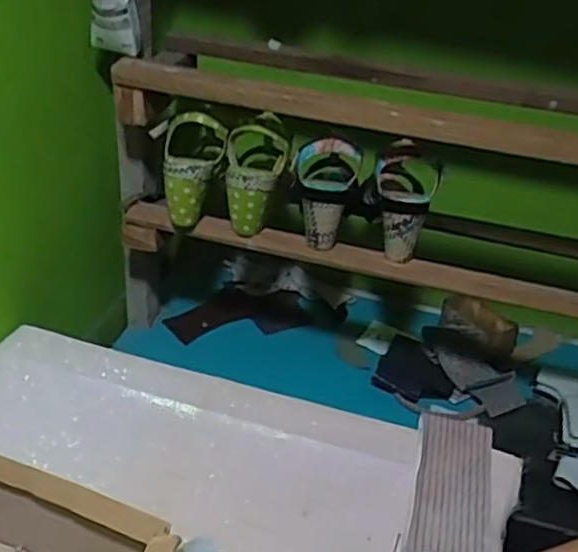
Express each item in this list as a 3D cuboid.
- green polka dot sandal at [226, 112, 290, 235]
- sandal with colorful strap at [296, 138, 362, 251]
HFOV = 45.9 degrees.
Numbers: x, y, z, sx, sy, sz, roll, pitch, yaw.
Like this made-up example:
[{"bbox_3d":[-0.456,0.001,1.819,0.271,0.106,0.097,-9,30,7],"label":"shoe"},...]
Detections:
[{"bbox_3d":[-0.041,-0.129,0.866,0.076,0.137,0.085,2,32,-7],"label":"green polka dot sandal"},{"bbox_3d":[0.042,-0.107,0.853,0.080,0.126,0.079,9,32,5],"label":"sandal with colorful strap"}]

